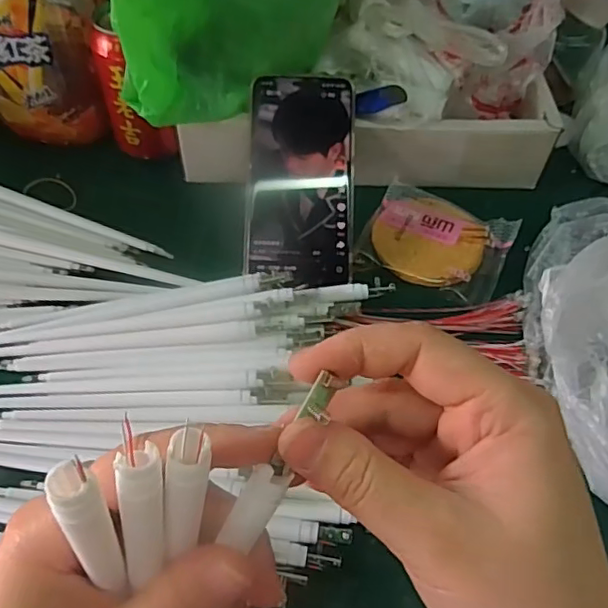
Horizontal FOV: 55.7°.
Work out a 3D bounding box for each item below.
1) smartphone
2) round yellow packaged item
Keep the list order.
[{"bbox_3d":[-0.002,-0.092,0.418,0.076,0.007,0.153,2,83,1],"label":"smartphone"},{"bbox_3d":[0.102,-0.050,0.441,0.104,0.009,0.094,21,56,13],"label":"round yellow packaged item"}]

